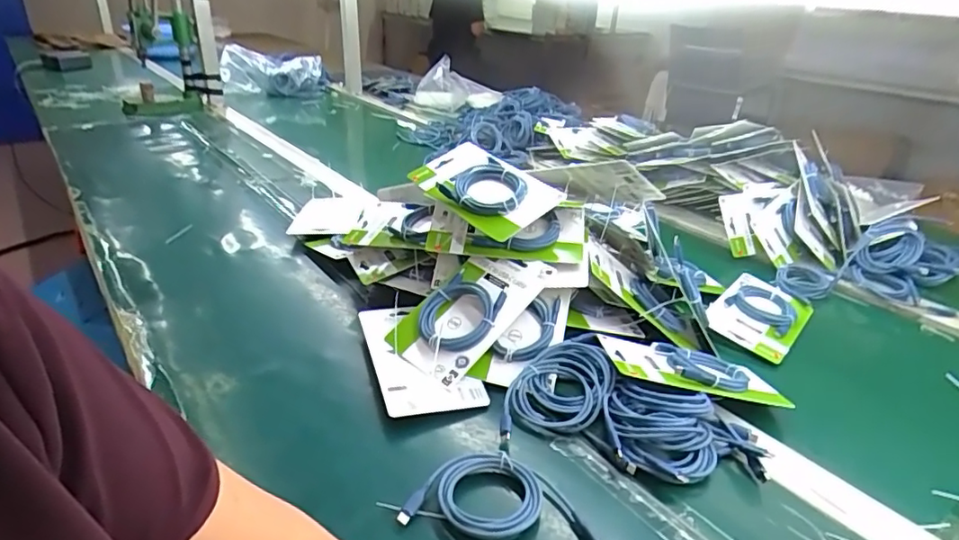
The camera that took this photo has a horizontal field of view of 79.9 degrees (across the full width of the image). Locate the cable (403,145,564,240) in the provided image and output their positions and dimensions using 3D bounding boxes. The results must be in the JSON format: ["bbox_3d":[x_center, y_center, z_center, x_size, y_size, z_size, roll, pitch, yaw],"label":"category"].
[{"bbox_3d":[0.001,-0.096,0.668,0.098,0.027,0.171,-38,51,-24],"label":"cable"}]

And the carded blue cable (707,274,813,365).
[{"bbox_3d":[0.357,0.057,0.733,0.098,0.025,0.171,22,33,33],"label":"carded blue cable"}]

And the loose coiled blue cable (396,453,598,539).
[{"bbox_3d":[0.020,0.177,0.452,0.148,0.018,0.072,6,27,7],"label":"loose coiled blue cable"}]

